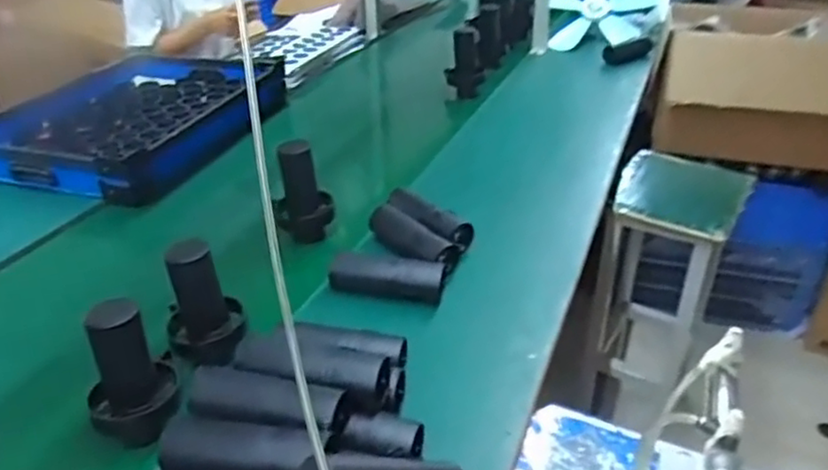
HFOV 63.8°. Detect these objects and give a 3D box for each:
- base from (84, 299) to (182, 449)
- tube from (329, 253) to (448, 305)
[{"bbox_3d":[-0.306,0.142,0.707,0.093,0.145,0.074,-17,35,-24],"label":"base"},{"bbox_3d":[-0.037,0.056,0.946,0.163,0.045,0.056,3,32,6],"label":"tube"}]

